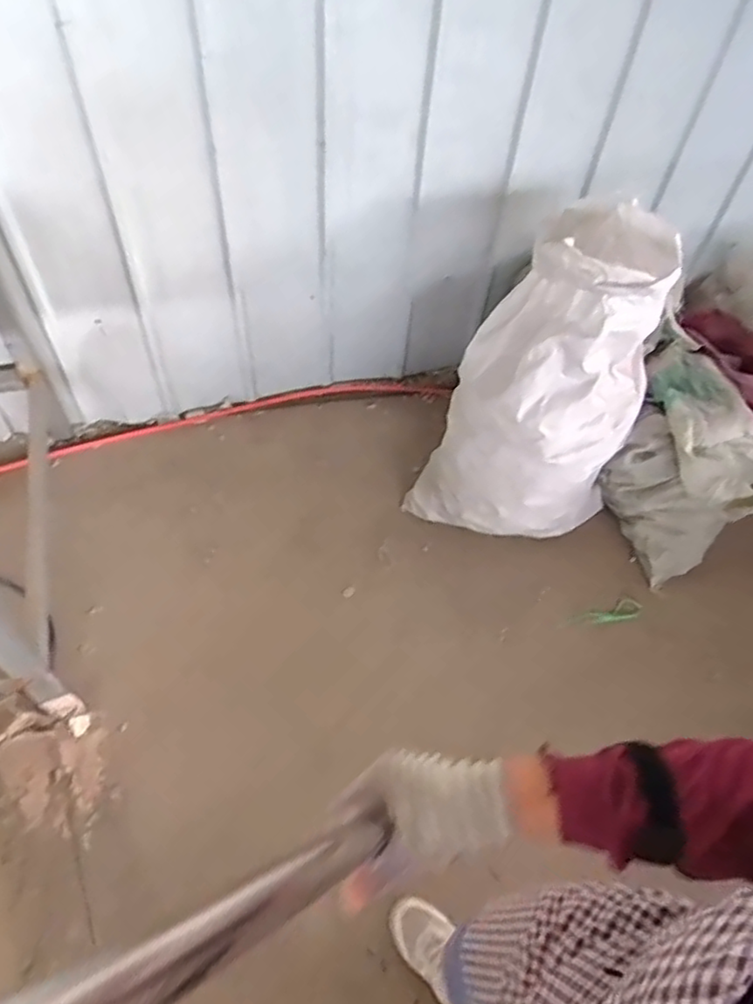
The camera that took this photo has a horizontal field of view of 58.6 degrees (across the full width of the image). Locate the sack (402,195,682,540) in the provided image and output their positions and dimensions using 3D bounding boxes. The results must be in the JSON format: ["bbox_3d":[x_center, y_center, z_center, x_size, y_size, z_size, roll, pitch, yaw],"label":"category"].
[{"bbox_3d":[0.405,-0.255,1.576,0.386,0.824,0.383,39,39,21],"label":"sack"}]

